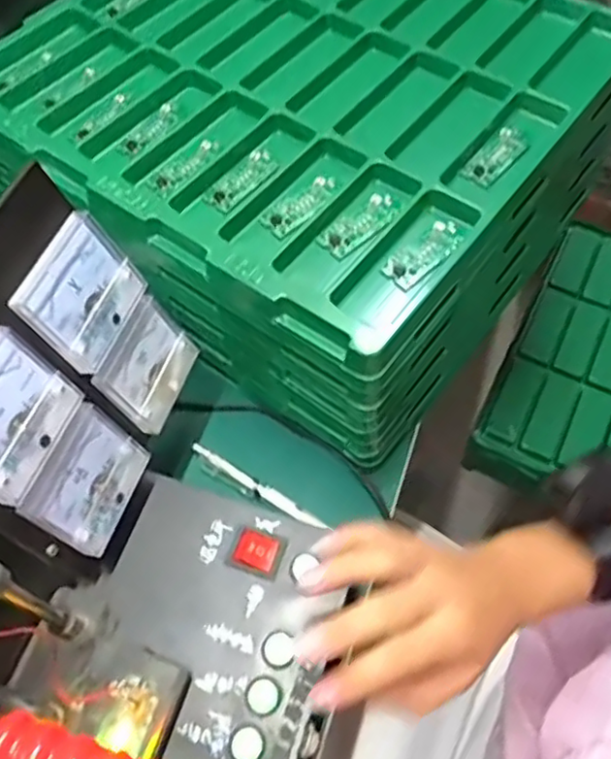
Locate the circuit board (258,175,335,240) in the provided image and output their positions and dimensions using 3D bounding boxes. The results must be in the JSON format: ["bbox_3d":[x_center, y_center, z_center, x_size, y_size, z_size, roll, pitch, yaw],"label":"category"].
[{"bbox_3d":[-0.004,-0.113,0.413,0.023,0.004,0.057,39,68,21],"label":"circuit board"}]

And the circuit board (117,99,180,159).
[{"bbox_3d":[-0.109,-0.178,0.454,0.015,0.005,0.063,24,63,15],"label":"circuit board"}]

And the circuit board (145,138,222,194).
[{"bbox_3d":[-0.082,-0.144,0.435,0.018,0.009,0.058,37,67,20],"label":"circuit board"}]

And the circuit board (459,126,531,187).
[{"bbox_3d":[0.128,-0.149,0.428,0.025,0.004,0.055,37,67,20],"label":"circuit board"}]

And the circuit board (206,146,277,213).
[{"bbox_3d":[-0.041,-0.132,0.425,0.025,0.004,0.058,27,66,22],"label":"circuit board"}]

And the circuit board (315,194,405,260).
[{"bbox_3d":[0.035,-0.099,0.403,0.060,0.004,0.024,-38,66,-19],"label":"circuit board"}]

